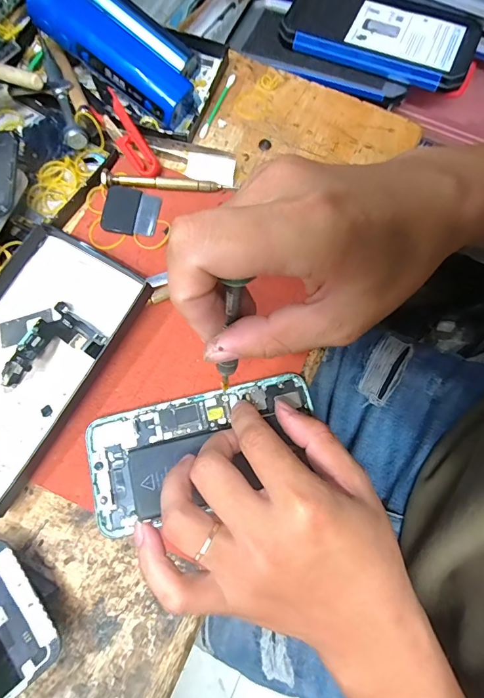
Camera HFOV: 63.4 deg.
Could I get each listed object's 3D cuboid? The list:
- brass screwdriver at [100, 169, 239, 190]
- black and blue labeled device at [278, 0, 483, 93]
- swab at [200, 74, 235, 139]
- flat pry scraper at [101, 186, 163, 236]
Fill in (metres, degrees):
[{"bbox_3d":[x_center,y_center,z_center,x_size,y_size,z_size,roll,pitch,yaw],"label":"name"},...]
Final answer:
[{"bbox_3d":[-0.057,-0.132,0.310,0.103,0.011,0.012,2,74,-1],"label":"brass screwdriver"},{"bbox_3d":[0.133,-0.307,0.377,0.177,0.018,0.102,25,75,5],"label":"black and blue labeled device"},{"bbox_3d":[-0.022,-0.216,0.347,0.006,0.005,0.072,22,74,5],"label":"swab"},{"bbox_3d":[-0.087,-0.107,0.305,0.041,0.006,0.038,9,74,1],"label":"flat pry scraper"}]

